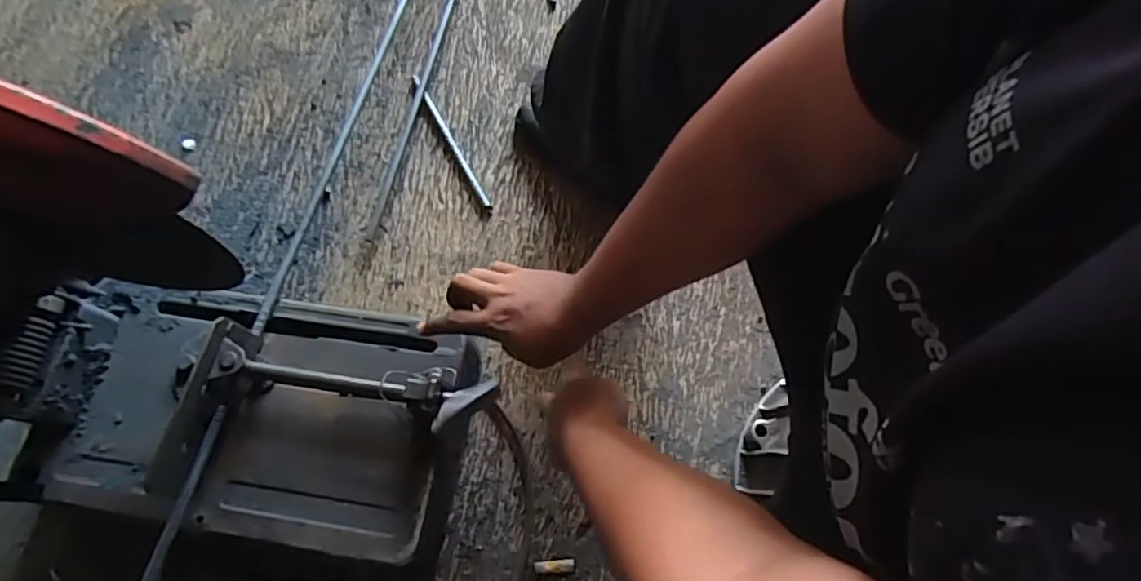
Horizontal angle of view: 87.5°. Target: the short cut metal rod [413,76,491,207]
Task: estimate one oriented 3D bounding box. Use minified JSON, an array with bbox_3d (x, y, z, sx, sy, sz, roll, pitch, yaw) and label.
[{"bbox_3d":[-0.170,-0.214,0.831,0.014,0.011,0.245,-28,69,-9],"label":"short cut metal rod"}]

